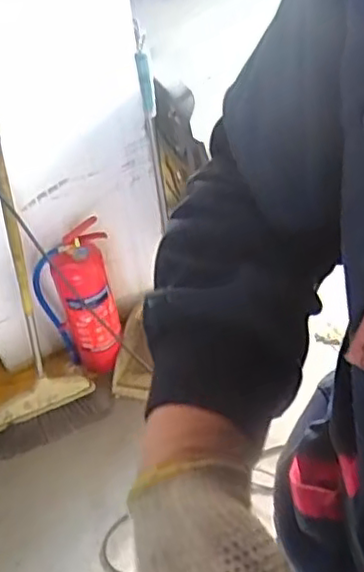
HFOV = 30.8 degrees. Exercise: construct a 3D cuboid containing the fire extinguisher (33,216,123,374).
[{"bbox_3d":[-0.243,0.054,1.623,0.174,0.455,0.114,-24,50,-14],"label":"fire extinguisher"}]

